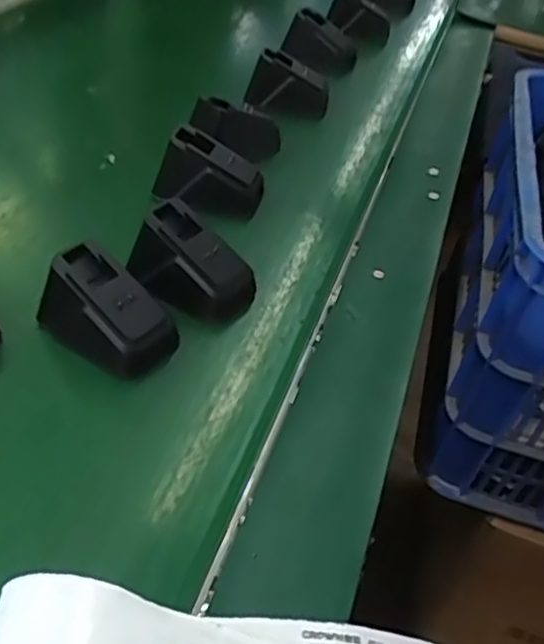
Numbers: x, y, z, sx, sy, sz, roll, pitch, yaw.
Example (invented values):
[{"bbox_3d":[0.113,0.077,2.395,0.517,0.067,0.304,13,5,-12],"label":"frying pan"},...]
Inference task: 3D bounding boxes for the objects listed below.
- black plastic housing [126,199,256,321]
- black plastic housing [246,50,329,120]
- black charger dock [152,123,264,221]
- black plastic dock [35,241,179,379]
[{"bbox_3d":[-0.042,-0.032,0.373,0.061,0.041,0.037,24,45,17],"label":"black plastic housing"},{"bbox_3d":[0.013,-0.199,0.571,0.065,0.038,0.047,21,44,14],"label":"black plastic housing"},{"bbox_3d":[-0.041,-0.097,0.449,0.067,0.042,0.037,11,43,4],"label":"black charger dock"},{"bbox_3d":[-0.082,-0.006,0.338,0.060,0.041,0.037,27,46,20],"label":"black plastic dock"}]

